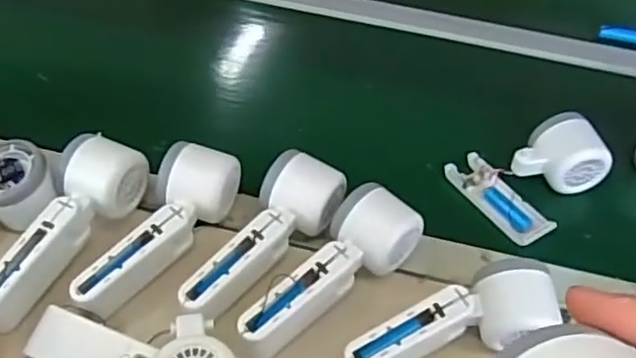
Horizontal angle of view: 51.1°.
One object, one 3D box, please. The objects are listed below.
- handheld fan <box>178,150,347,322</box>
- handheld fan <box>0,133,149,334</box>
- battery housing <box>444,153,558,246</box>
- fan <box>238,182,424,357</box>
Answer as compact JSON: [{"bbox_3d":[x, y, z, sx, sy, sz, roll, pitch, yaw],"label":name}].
[{"bbox_3d":[-0.040,0.051,0.517,0.059,0.057,0.156,24,50,16],"label":"handheld fan"},{"bbox_3d":[-0.201,0.039,0.514,0.055,0.048,0.165,24,62,15],"label":"handheld fan"},{"bbox_3d":[0.162,0.013,0.599,0.040,0.017,0.105,-24,54,-25],"label":"battery housing"},{"bbox_3d":[0.011,0.074,0.504,0.057,0.056,0.158,33,52,22],"label":"fan"}]

